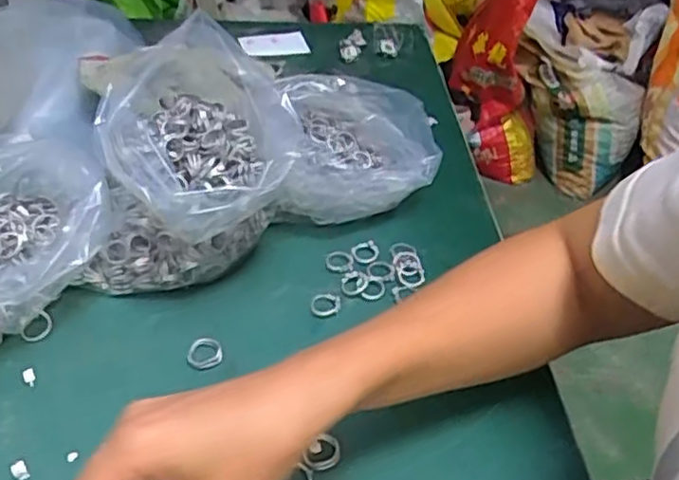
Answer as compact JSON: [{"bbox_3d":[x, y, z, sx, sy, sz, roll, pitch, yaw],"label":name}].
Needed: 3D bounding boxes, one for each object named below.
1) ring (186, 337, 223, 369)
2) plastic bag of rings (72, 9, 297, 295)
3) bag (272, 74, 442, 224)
[{"bbox_3d":[-0.088,0.073,0.441,0.022,0.006,0.022,4,40,-3],"label":"ring"},{"bbox_3d":[-0.111,-0.070,0.507,0.136,0.132,0.189,1,40,-7],"label":"plastic bag of rings"},{"bbox_3d":[0.011,-0.076,0.572,0.134,0.075,0.122,1,40,-7],"label":"bag"}]

